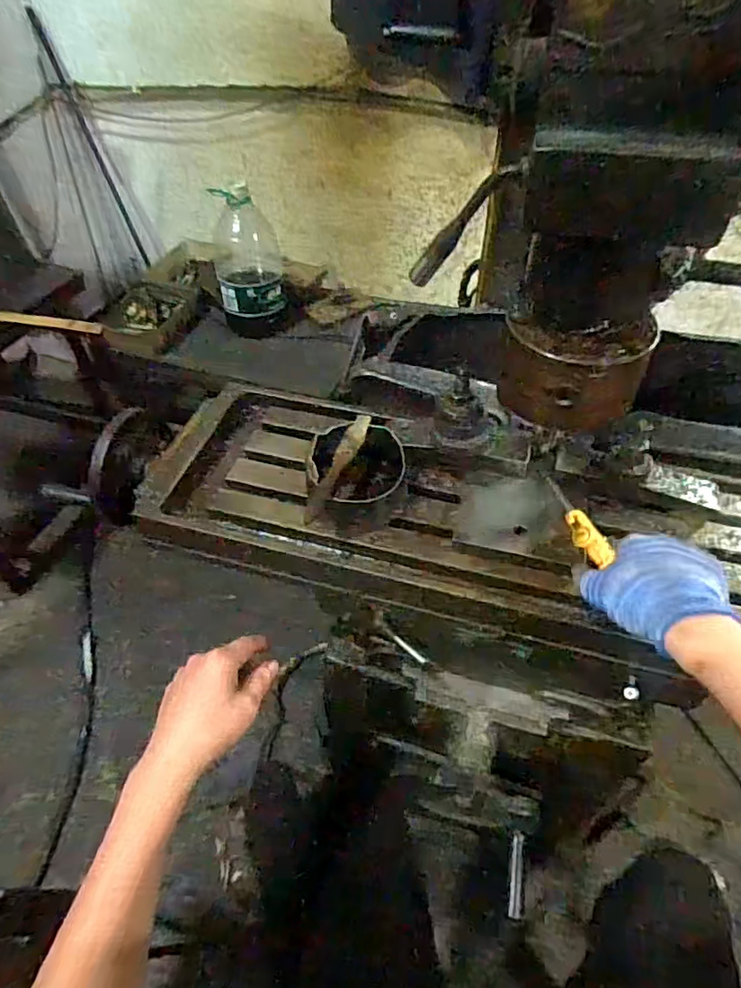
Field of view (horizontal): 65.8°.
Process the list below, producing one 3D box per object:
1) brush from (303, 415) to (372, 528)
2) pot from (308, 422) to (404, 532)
[{"bbox_3d":[-0.033,-0.028,0.591,0.023,0.016,0.154,16,51,13],"label":"brush"},{"bbox_3d":[-0.014,-0.020,0.602,0.098,0.058,0.114,4,49,4],"label":"pot"}]

